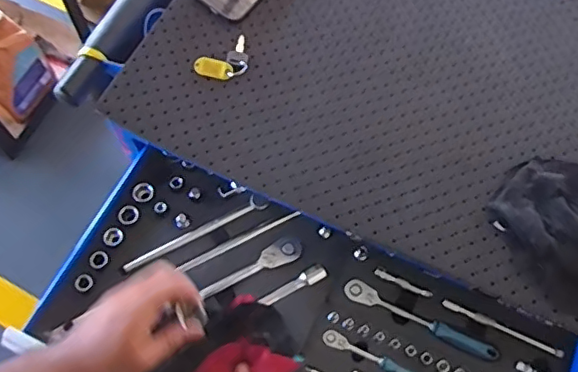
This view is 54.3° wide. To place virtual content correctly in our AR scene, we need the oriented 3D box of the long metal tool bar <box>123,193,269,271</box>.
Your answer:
[{"bbox_3d":[-0.116,0.058,0.701,0.187,0.008,0.019,-25,70,-13],"label":"long metal tool bar"}]

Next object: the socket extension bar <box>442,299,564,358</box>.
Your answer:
[{"bbox_3d":[0.252,0.168,0.669,0.143,0.012,0.013,23,68,7],"label":"socket extension bar"}]

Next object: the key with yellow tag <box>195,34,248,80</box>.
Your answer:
[{"bbox_3d":[-0.078,-0.155,0.705,0.076,0.006,0.046,-33,72,-16],"label":"key with yellow tag"}]

